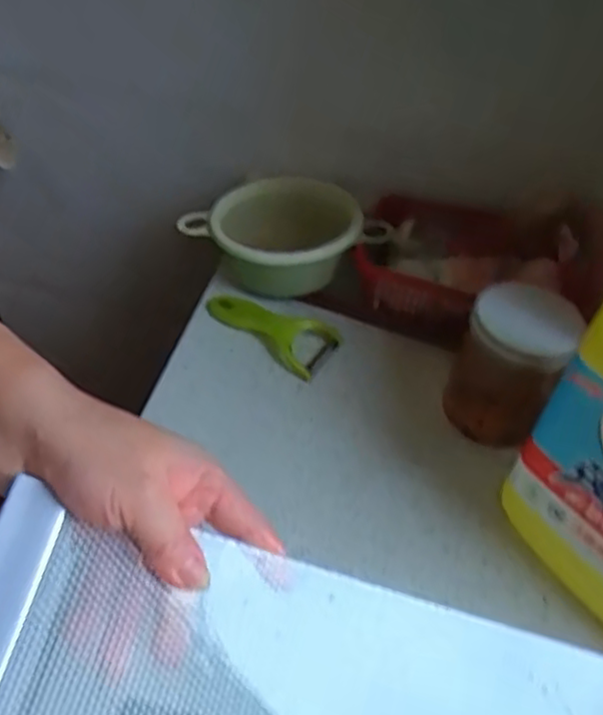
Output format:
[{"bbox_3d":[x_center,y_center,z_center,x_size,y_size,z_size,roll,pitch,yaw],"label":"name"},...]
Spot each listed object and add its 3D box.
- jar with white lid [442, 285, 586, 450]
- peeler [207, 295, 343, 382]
[{"bbox_3d":[0.169,0.003,0.556,0.076,0.124,0.071,2,47,-2],"label":"jar with white lid"},{"bbox_3d":[-0.031,-0.026,0.633,0.124,0.021,0.063,25,51,17],"label":"peeler"}]

